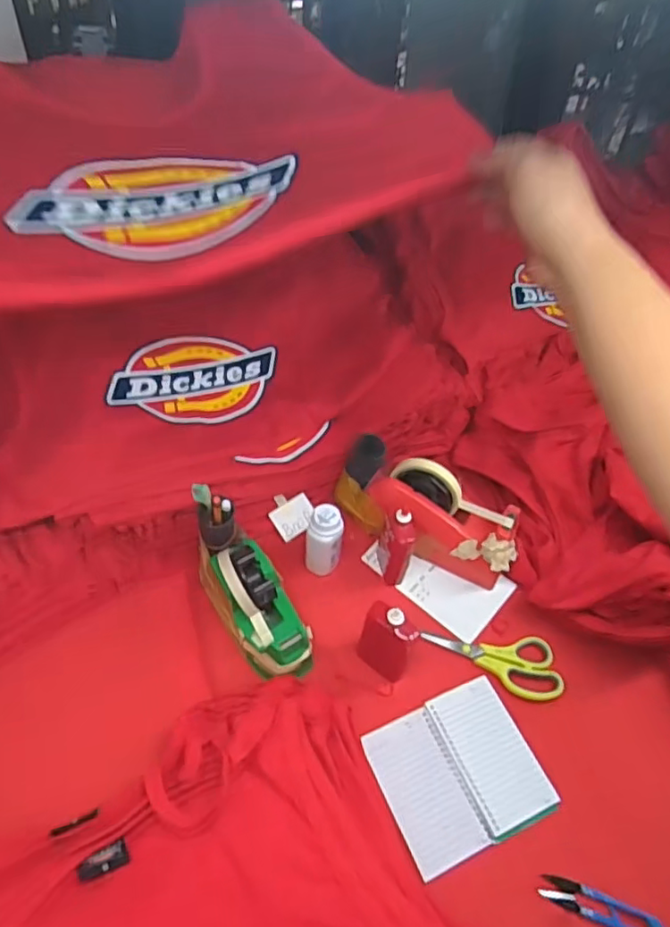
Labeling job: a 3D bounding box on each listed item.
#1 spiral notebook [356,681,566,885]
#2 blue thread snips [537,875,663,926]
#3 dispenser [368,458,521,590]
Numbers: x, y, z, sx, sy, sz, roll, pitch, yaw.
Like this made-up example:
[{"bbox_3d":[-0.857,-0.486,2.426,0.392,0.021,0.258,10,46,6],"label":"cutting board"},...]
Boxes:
[{"bbox_3d":[0.125,0.305,0.599,0.154,0.010,0.135,-16,51,-18],"label":"spiral notebook"},{"bbox_3d":[0.241,0.400,0.539,0.107,0.006,0.024,16,48,11],"label":"blue thread snips"},{"bbox_3d":[0.135,0.065,0.732,0.181,0.113,0.064,24,50,17],"label":"dispenser"}]

